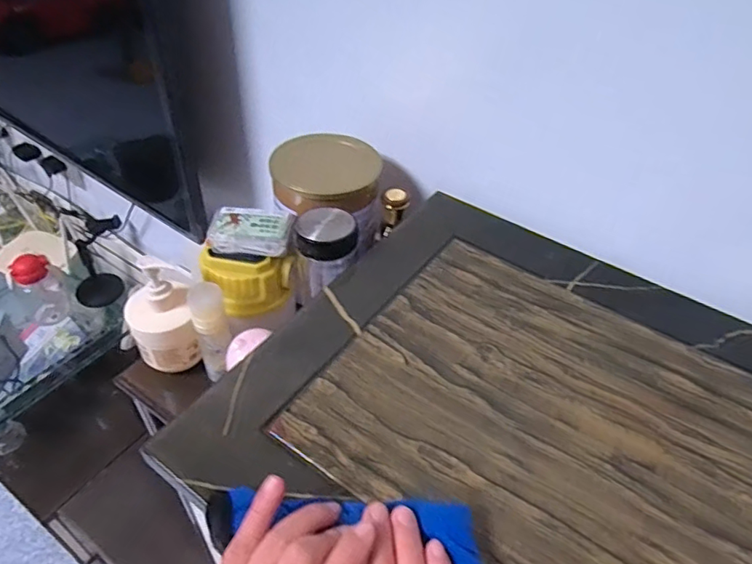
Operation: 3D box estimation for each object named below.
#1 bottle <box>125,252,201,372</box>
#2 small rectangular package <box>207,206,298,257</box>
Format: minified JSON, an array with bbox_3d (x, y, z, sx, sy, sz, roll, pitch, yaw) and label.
[{"bbox_3d":[-0.230,0.035,0.575,0.075,0.125,0.060,-20,49,-22],"label":"bottle"},{"bbox_3d":[-0.132,-0.058,0.585,0.092,0.035,0.048,3,44,-1],"label":"small rectangular package"}]

